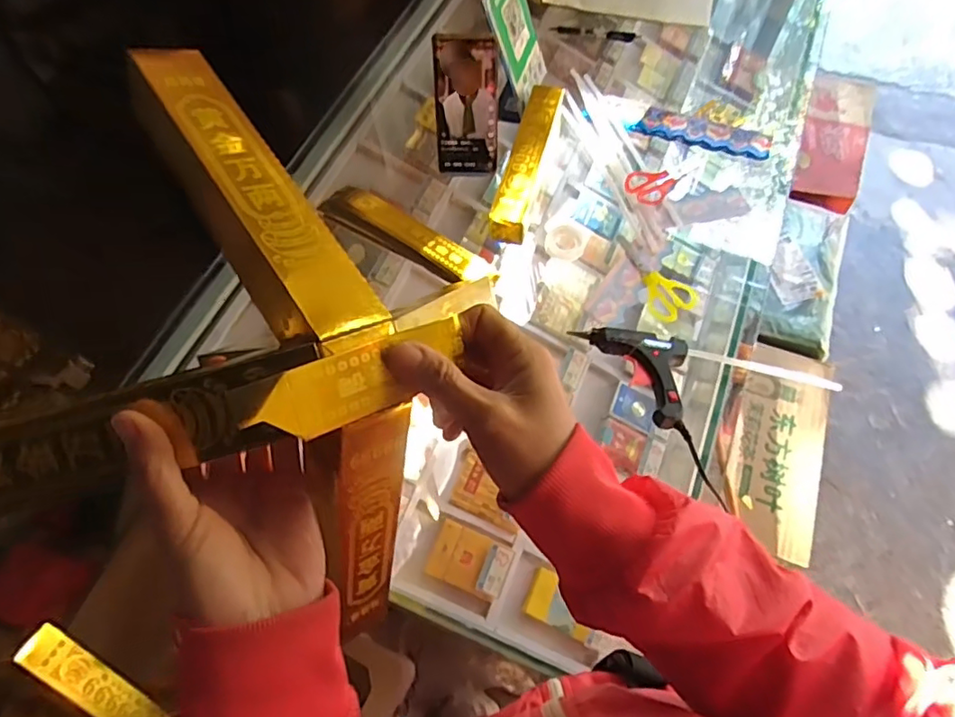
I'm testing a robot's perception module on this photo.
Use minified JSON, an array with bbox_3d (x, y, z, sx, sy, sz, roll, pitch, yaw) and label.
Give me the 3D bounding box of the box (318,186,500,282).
[{"bbox_3d":[-0.084,-0.150,0.698,0.239,0.021,0.052,33,69,16],"label":"box"}]

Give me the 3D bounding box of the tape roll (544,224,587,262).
[{"bbox_3d":[0.106,-0.139,0.693,0.049,0.022,0.039,8,64,6],"label":"tape roll"}]

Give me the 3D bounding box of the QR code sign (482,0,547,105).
[{"bbox_3d":[0.053,-0.411,0.739,0.012,0.157,0.101,10,62,31],"label":"QR code sign"}]

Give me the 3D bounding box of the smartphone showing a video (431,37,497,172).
[{"bbox_3d":[-0.014,-0.297,0.692,0.074,0.158,0.013,1,41,2],"label":"smartphone showing a video"}]

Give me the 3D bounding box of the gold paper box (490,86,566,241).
[{"bbox_3d":[0.065,-0.248,0.721,0.047,0.045,0.231,12,64,8],"label":"gold paper box"}]

